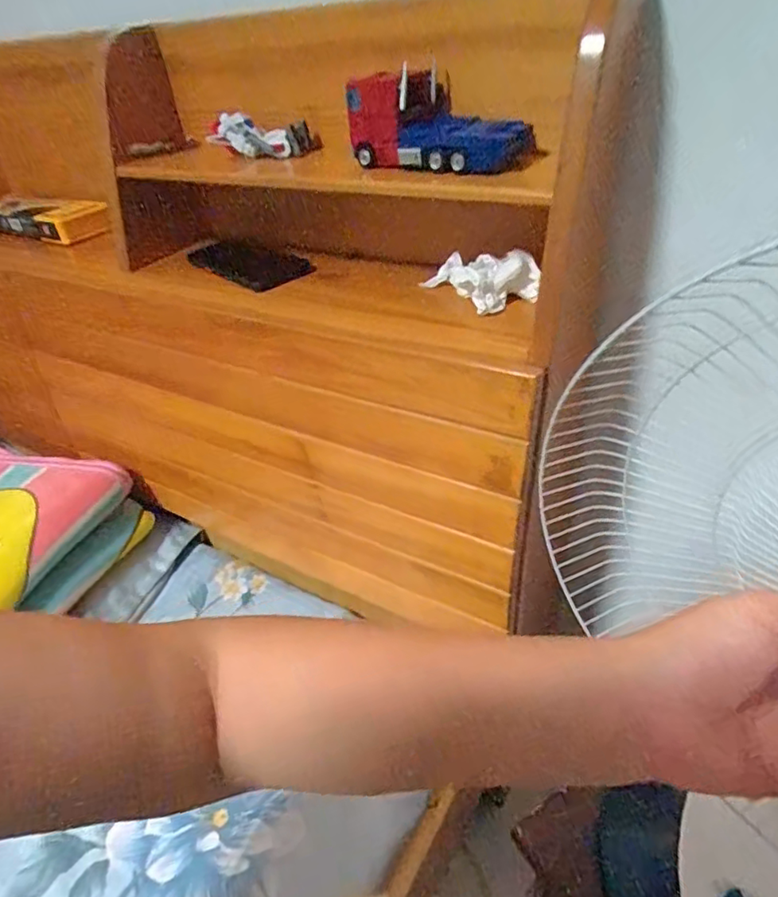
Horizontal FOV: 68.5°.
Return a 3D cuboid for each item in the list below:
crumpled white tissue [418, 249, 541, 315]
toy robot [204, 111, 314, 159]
[{"bbox_3d":[0.085,-0.163,0.532,0.067,0.038,0.102,-20,40,-17],"label":"crumpled white tissue"},{"bbox_3d":[-0.139,-0.332,0.608,0.127,0.040,0.032,15,43,26],"label":"toy robot"}]

